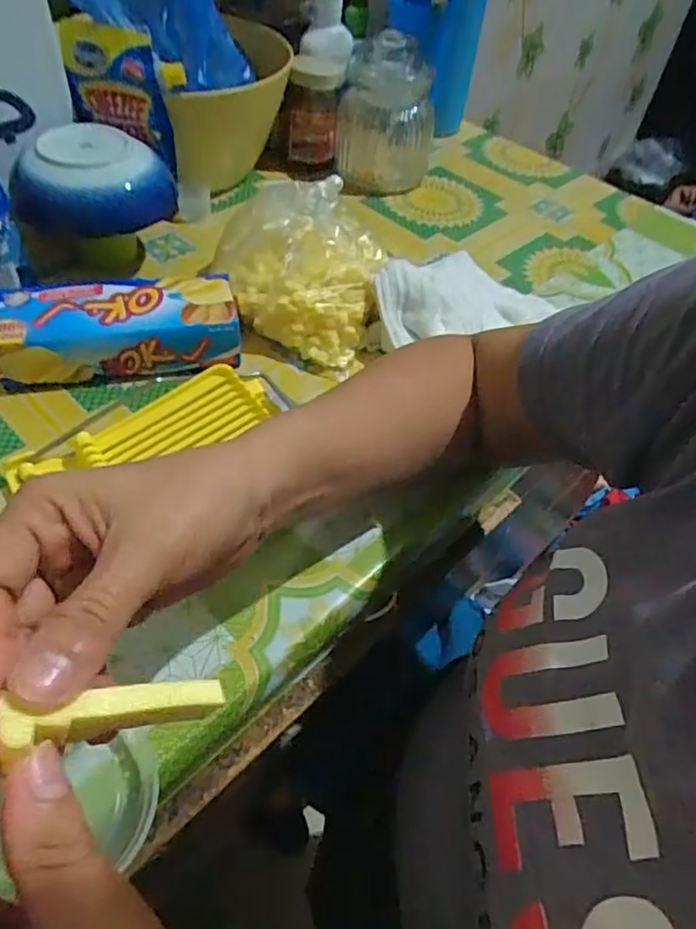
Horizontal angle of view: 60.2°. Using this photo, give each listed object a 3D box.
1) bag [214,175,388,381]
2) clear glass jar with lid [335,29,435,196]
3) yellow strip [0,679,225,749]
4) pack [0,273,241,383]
[{"bbox_3d":[-0.048,-0.172,0.508,0.144,0.090,0.137,15,49,7],"label":"bag"},{"bbox_3d":[0.042,-0.380,0.661,0.107,0.138,0.103,6,49,0],"label":"clear glass jar with lid"},{"bbox_3d":[-0.069,0.074,0.183,0.066,0.006,0.013,8,40,-41],"label":"yellow strip"},{"bbox_3d":[-0.176,-0.104,0.469,0.174,0.050,0.068,-8,50,-12],"label":"pack"}]

